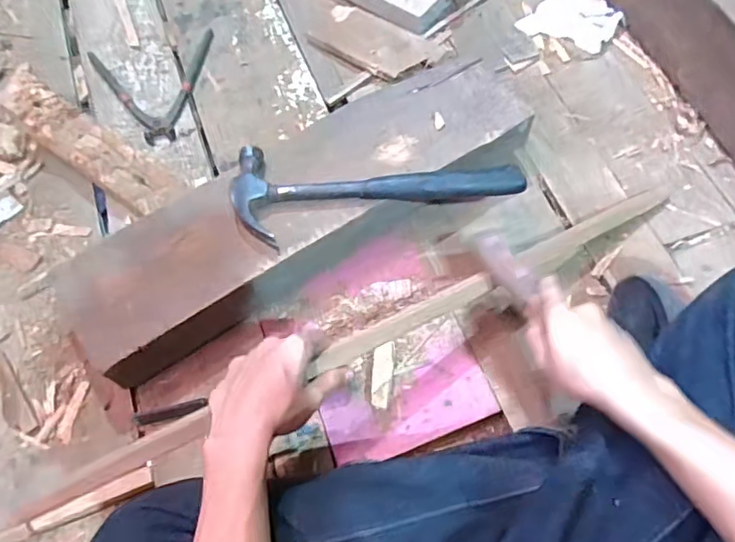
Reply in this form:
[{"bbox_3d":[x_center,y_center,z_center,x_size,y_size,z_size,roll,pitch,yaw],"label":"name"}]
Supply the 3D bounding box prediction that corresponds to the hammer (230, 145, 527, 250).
[{"bbox_3d":[0.008,-0.107,0.639,0.313,0.032,0.117,-10,65,-2],"label":"hammer"}]

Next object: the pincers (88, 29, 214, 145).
[{"bbox_3d":[-0.306,-0.268,0.829,0.184,0.016,0.204,-16,65,-4],"label":"pincers"}]

